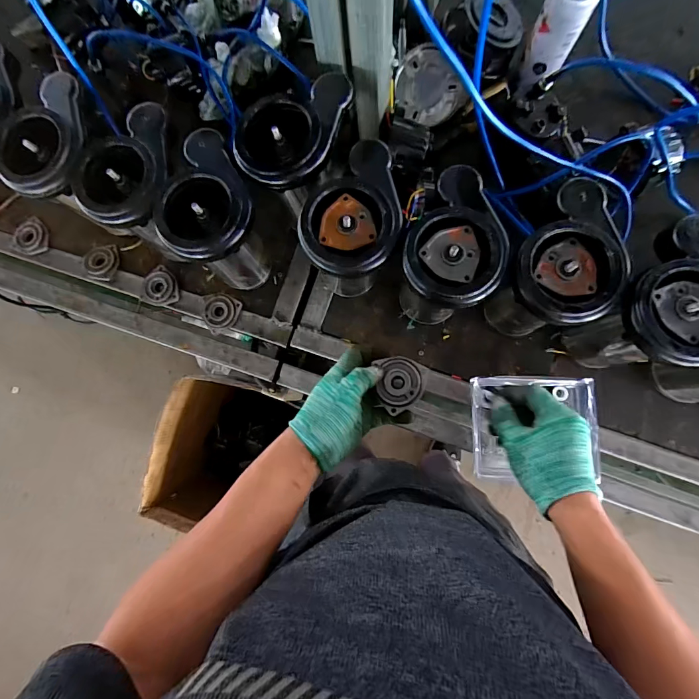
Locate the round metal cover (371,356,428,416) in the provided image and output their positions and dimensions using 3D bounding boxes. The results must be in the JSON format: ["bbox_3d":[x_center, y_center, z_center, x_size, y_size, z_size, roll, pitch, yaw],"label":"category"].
[{"bbox_3d":[0.061,0.041,0.440,0.057,0.017,0.064,-3,83,4],"label":"round metal cover"}]

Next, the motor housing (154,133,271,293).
[{"bbox_3d":[-0.187,-0.184,0.555,0.122,0.180,0.160,-31,82,1],"label":"motor housing"}]

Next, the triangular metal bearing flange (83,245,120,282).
[{"bbox_3d":[-0.439,-0.154,0.654,0.066,0.009,0.066,9,84,6],"label":"triangular metal bearing flange"}]

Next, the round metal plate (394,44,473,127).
[{"bbox_3d":[0.123,-0.412,0.592,0.108,0.013,0.091,41,113,-20],"label":"round metal plate"}]

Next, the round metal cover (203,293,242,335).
[{"bbox_3d":[-0.212,-0.064,0.626,0.061,0.018,0.066,-1,83,5],"label":"round metal cover"}]

